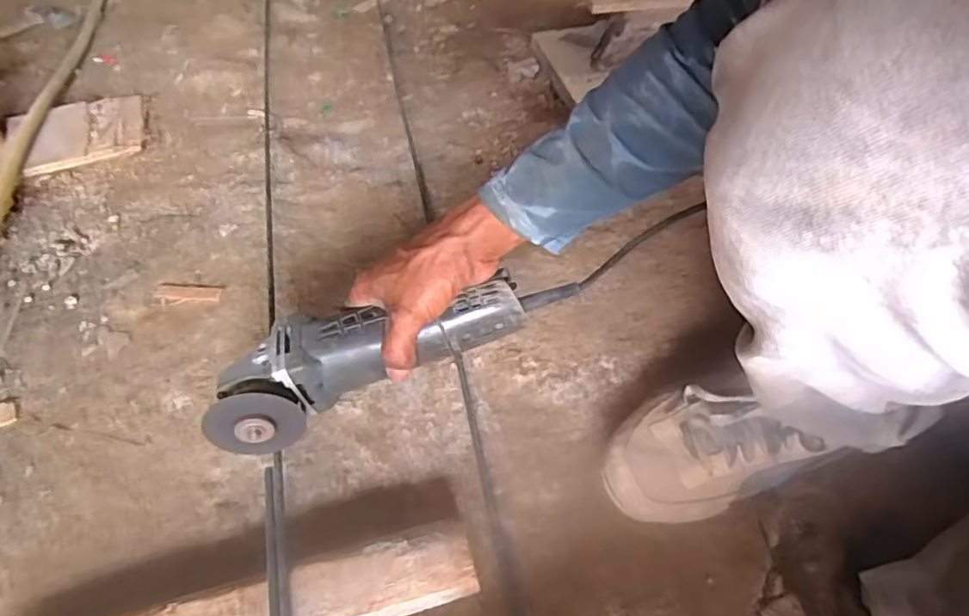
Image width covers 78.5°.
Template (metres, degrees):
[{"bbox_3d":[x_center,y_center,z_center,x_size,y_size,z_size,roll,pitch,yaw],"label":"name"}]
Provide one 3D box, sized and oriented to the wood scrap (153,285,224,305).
[{"bbox_3d":[-0.338,-0.017,0.672,0.080,0.004,0.027,2,53,4],"label":"wood scrap"}]

